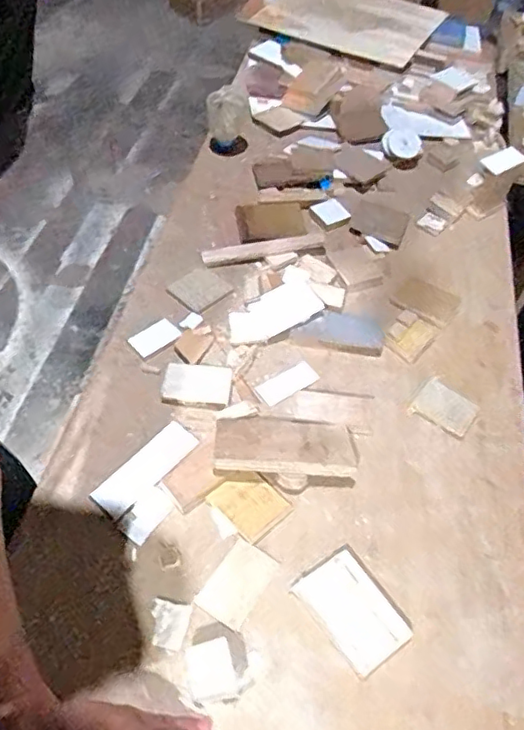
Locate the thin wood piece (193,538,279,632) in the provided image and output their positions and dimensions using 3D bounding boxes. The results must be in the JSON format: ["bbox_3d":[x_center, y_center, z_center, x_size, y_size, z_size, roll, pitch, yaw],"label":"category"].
[{"bbox_3d":[-0.024,0.212,0.579,0.048,0.004,0.075,29,56,19],"label":"thin wood piece"}]

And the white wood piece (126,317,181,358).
[{"bbox_3d":[-0.137,-0.036,0.758,0.059,0.006,0.037,-29,59,-23],"label":"white wood piece"}]

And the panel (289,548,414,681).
[{"bbox_3d":[0.085,0.231,0.561,0.067,0.008,0.099,-28,58,-22],"label":"panel"}]

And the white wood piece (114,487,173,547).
[{"bbox_3d":[-0.120,0.154,0.615,0.034,0.004,0.057,31,57,20],"label":"white wood piece"}]

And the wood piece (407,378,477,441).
[{"bbox_3d":[0.220,0.052,0.719,0.053,0.014,0.072,-37,62,-27],"label":"wood piece"}]

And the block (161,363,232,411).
[{"bbox_3d":[-0.079,0.024,0.714,0.080,0.008,0.056,8,52,4],"label":"block"}]

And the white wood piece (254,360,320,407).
[{"bbox_3d":[0.031,0.023,0.731,0.078,0.007,0.036,-28,58,-22],"label":"white wood piece"}]

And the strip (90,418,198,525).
[{"bbox_3d":[-0.126,0.113,0.648,0.043,0.004,0.125,34,58,22],"label":"strip"}]

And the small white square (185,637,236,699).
[{"bbox_3d":[-0.046,0.266,0.520,0.038,0.026,0.040,-11,53,-11],"label":"small white square"}]

